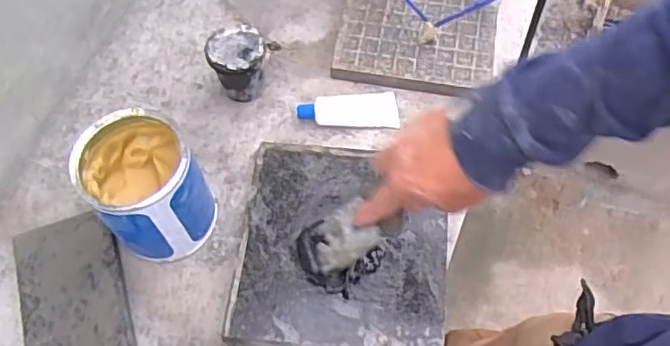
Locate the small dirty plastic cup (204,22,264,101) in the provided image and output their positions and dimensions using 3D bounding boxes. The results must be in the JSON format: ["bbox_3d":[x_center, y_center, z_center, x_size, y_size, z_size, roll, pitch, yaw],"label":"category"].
[{"bbox_3d":[-0.105,-0.118,0.675,0.060,0.064,0.062,-1,64,2],"label":"small dirty plastic cup"}]

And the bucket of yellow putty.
[{"bbox_3d":[-0.174,0.014,0.569,0.092,0.108,0.097,-1,64,2],"label":"bucket of yellow putty"}]

